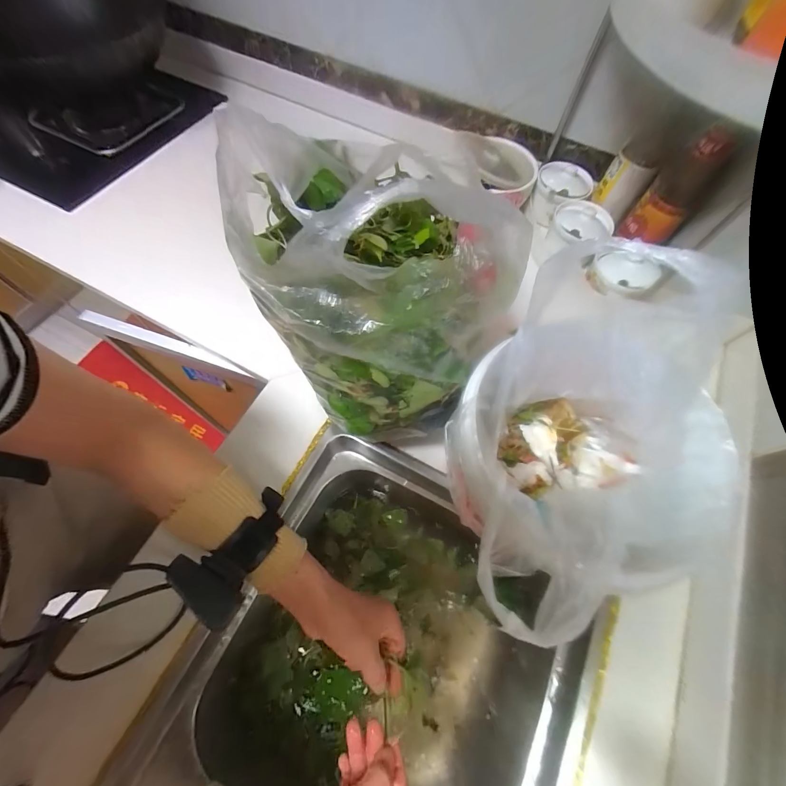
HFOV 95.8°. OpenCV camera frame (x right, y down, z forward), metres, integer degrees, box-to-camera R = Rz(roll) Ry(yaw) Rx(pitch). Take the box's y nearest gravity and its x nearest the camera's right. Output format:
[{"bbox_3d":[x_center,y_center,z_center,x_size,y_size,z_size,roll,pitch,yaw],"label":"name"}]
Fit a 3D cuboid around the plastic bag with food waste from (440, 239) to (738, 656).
[{"bbox_3d":[0.157,0.066,0.300,0.218,0.235,0.259,31,67,11],"label":"plastic bag with food waste"}]

